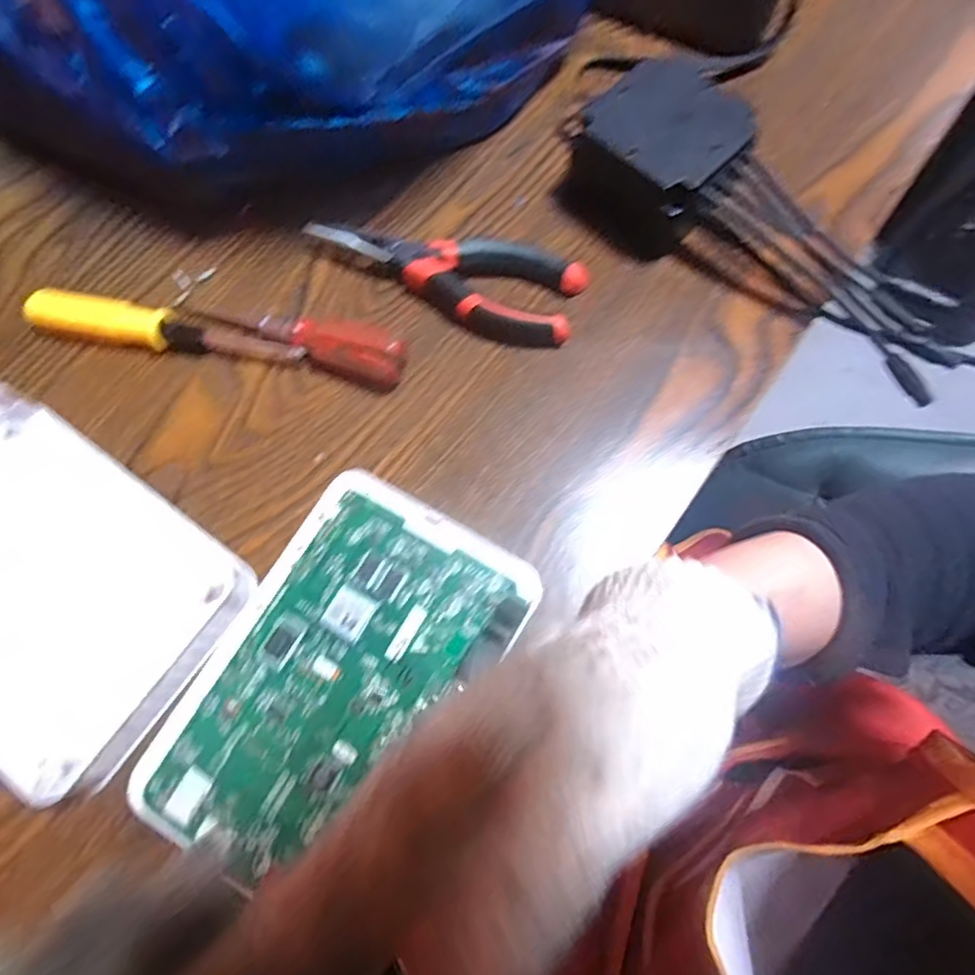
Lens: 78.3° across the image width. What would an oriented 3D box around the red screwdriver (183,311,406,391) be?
[{"bbox_3d":[-0.102,-0.085,0.327,0.119,0.022,0.025,22,75,6],"label":"red screwdriver"}]

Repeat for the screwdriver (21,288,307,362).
[{"bbox_3d":[-0.175,-0.086,0.330,0.150,0.020,0.024,7,74,2],"label":"screwdriver"}]

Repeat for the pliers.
[{"bbox_3d":[-0.026,-0.119,0.338,0.155,0.018,0.050,14,74,4],"label":"pliers"}]

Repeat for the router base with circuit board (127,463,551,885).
[{"bbox_3d":[-0.066,0.087,0.276,0.111,0.020,0.175,29,76,8],"label":"router base with circuit board"}]

